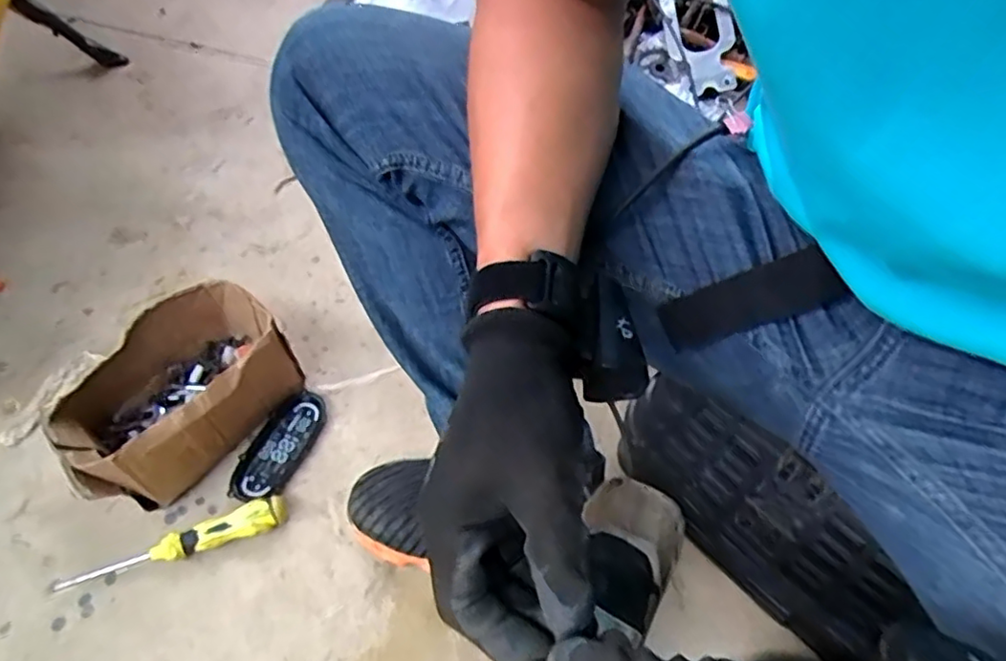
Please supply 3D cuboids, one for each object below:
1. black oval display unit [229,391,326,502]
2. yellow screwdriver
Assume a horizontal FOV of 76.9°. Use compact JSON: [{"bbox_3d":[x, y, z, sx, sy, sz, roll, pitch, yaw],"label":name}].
[{"bbox_3d":[-0.231,0.119,0.659,0.057,0.012,0.128,18,55,14],"label":"black oval display unit"},{"bbox_3d":[-0.304,0.200,0.586,0.200,0.026,0.028,-17,54,-12],"label":"yellow screwdriver"}]

